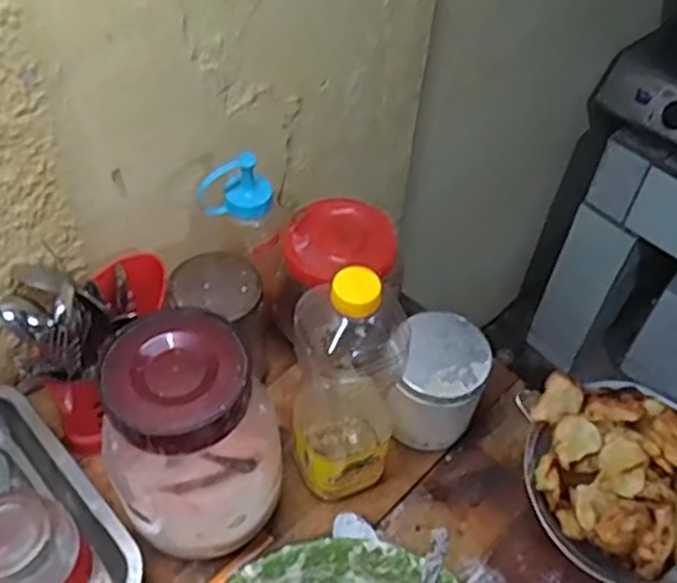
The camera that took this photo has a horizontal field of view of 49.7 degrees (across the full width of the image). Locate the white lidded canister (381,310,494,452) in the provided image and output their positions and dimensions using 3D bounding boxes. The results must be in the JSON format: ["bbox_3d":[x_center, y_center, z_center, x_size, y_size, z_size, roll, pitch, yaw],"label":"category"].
[{"bbox_3d":[0.089,0.086,0.666,0.076,0.107,0.089,20,51,12],"label":"white lidded canister"}]

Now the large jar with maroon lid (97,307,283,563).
[{"bbox_3d":[-0.103,0.114,0.549,0.112,0.181,0.117,2,50,-2],"label":"large jar with maroon lid"}]

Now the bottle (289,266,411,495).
[{"bbox_3d":[0.007,0.072,0.569,0.078,0.258,0.087,9,50,3],"label":"bottle"}]

